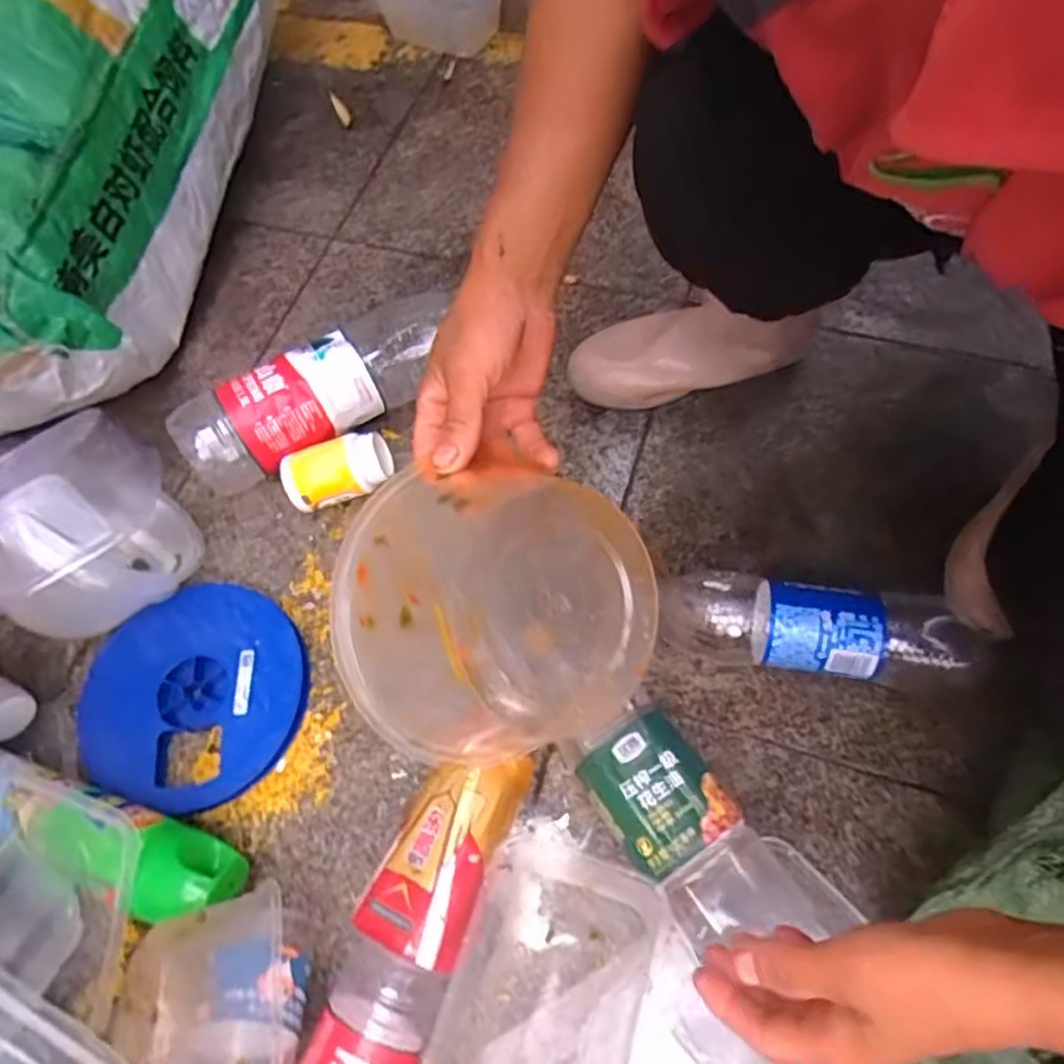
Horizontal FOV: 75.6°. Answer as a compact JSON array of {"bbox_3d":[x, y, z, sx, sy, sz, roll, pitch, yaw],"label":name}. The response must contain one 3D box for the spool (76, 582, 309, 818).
[{"bbox_3d":[-0.267,0.126,0.544,0.173,0.022,0.169,-1,64,2],"label":"spool"}]

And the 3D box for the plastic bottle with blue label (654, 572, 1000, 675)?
[{"bbox_3d":[0.214,0.075,0.506,0.228,0.070,0.065,5,64,8],"label":"plastic bottle with blue label"}]

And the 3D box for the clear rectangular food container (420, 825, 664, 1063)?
[{"bbox_3d":[0.009,0.281,0.418,0.118,0.076,0.172,15,66,12],"label":"clear rectangular food container"}]

